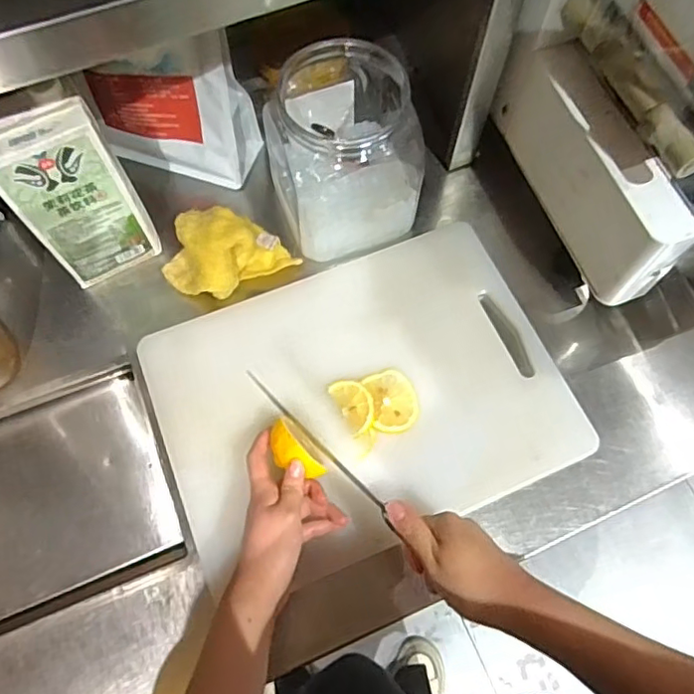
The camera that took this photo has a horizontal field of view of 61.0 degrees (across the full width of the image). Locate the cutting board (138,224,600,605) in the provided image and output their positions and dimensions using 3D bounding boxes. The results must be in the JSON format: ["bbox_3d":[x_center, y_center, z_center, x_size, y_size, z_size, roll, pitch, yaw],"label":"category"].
[{"bbox_3d":[0.016,0.044,0.568,0.377,0.015,0.271,-22,69,-9],"label":"cutting board"}]

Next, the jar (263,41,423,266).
[{"bbox_3d":[-0.007,-0.207,0.591,0.129,0.148,0.154,-21,69,-9],"label":"jar"}]

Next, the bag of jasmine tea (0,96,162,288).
[{"bbox_3d":[-0.251,-0.139,0.551,0.097,0.183,0.051,-25,70,-10],"label":"bag of jasmine tea"}]

